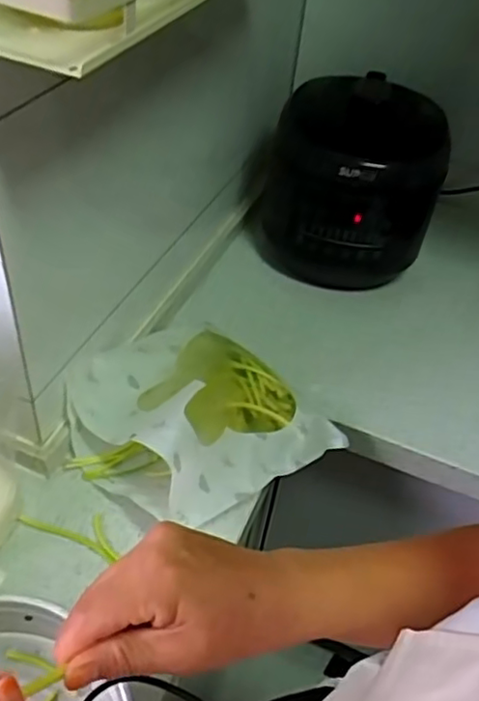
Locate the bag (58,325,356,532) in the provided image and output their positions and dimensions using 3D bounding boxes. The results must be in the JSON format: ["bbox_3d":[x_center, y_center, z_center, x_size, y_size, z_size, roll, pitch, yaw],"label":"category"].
[{"bbox_3d":[-0.058,0.071,0.758,0.282,0.110,0.253,34,50,25],"label":"bag"}]

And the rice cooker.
[{"bbox_3d":[0.172,-0.265,1.025,0.274,0.279,0.226,13,44,6],"label":"rice cooker"}]

